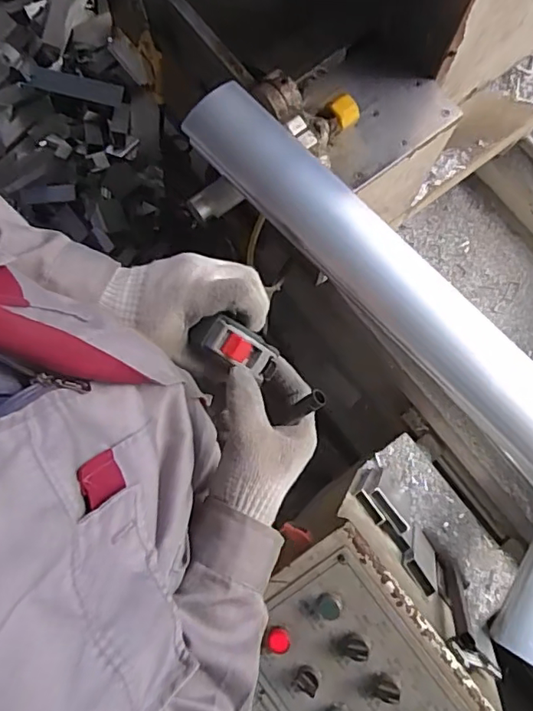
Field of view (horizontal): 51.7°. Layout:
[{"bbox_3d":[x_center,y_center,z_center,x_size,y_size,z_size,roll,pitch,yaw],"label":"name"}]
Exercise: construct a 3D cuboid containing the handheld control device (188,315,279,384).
[{"bbox_3d":[-0.025,-0.007,0.472,0.065,0.023,0.032,25,77,-16],"label":"handheld control device"}]

